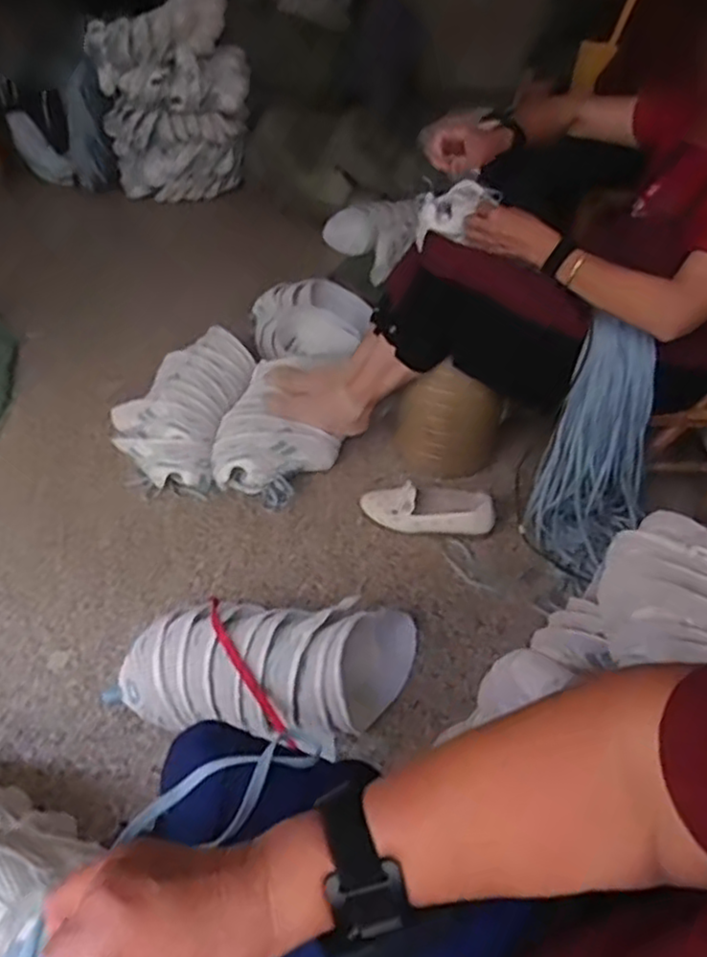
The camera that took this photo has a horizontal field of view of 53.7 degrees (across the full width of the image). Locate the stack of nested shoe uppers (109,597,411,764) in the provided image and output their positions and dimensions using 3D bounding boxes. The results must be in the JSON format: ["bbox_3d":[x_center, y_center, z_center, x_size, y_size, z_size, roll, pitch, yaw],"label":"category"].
[{"bbox_3d":[-0.110,0.266,1.006,0.394,0.155,0.214,7,40,2],"label":"stack of nested shoe uppers"}]

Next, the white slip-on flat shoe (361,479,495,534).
[{"bbox_3d":[0.138,0.060,1.319,0.248,0.065,0.078,6,40,4],"label":"white slip-on flat shoe"}]

